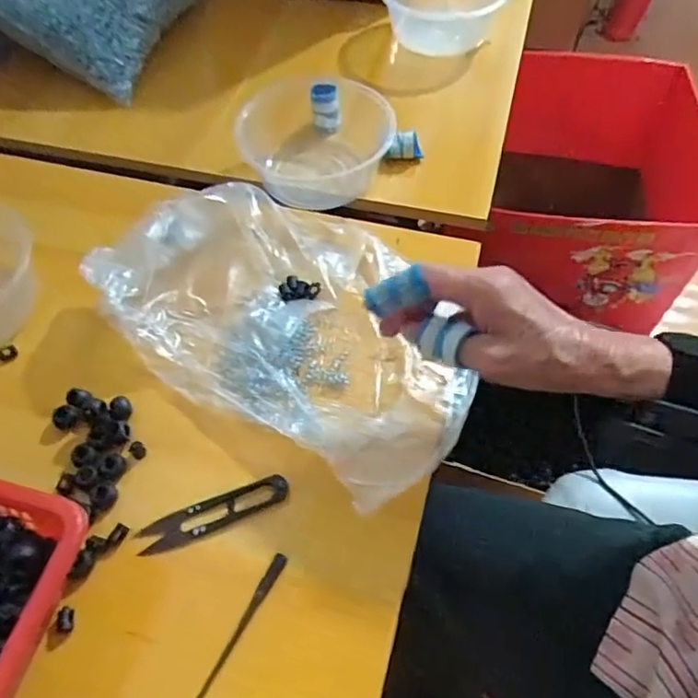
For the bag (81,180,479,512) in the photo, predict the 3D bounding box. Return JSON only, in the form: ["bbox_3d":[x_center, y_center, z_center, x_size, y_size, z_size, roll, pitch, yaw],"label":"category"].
[{"bbox_3d":[-0.036,-0.032,0.443,0.289,0.054,0.194,33,63,19],"label":"bag"}]

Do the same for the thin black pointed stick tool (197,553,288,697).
[{"bbox_3d":[-0.064,0.167,0.348,0.008,0.004,0.092,22,60,16],"label":"thin black pointed stick tool"}]

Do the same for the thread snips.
[{"bbox_3d":[-0.090,0.111,0.384,0.101,0.009,0.023,-17,58,-9],"label":"thread snips"}]

